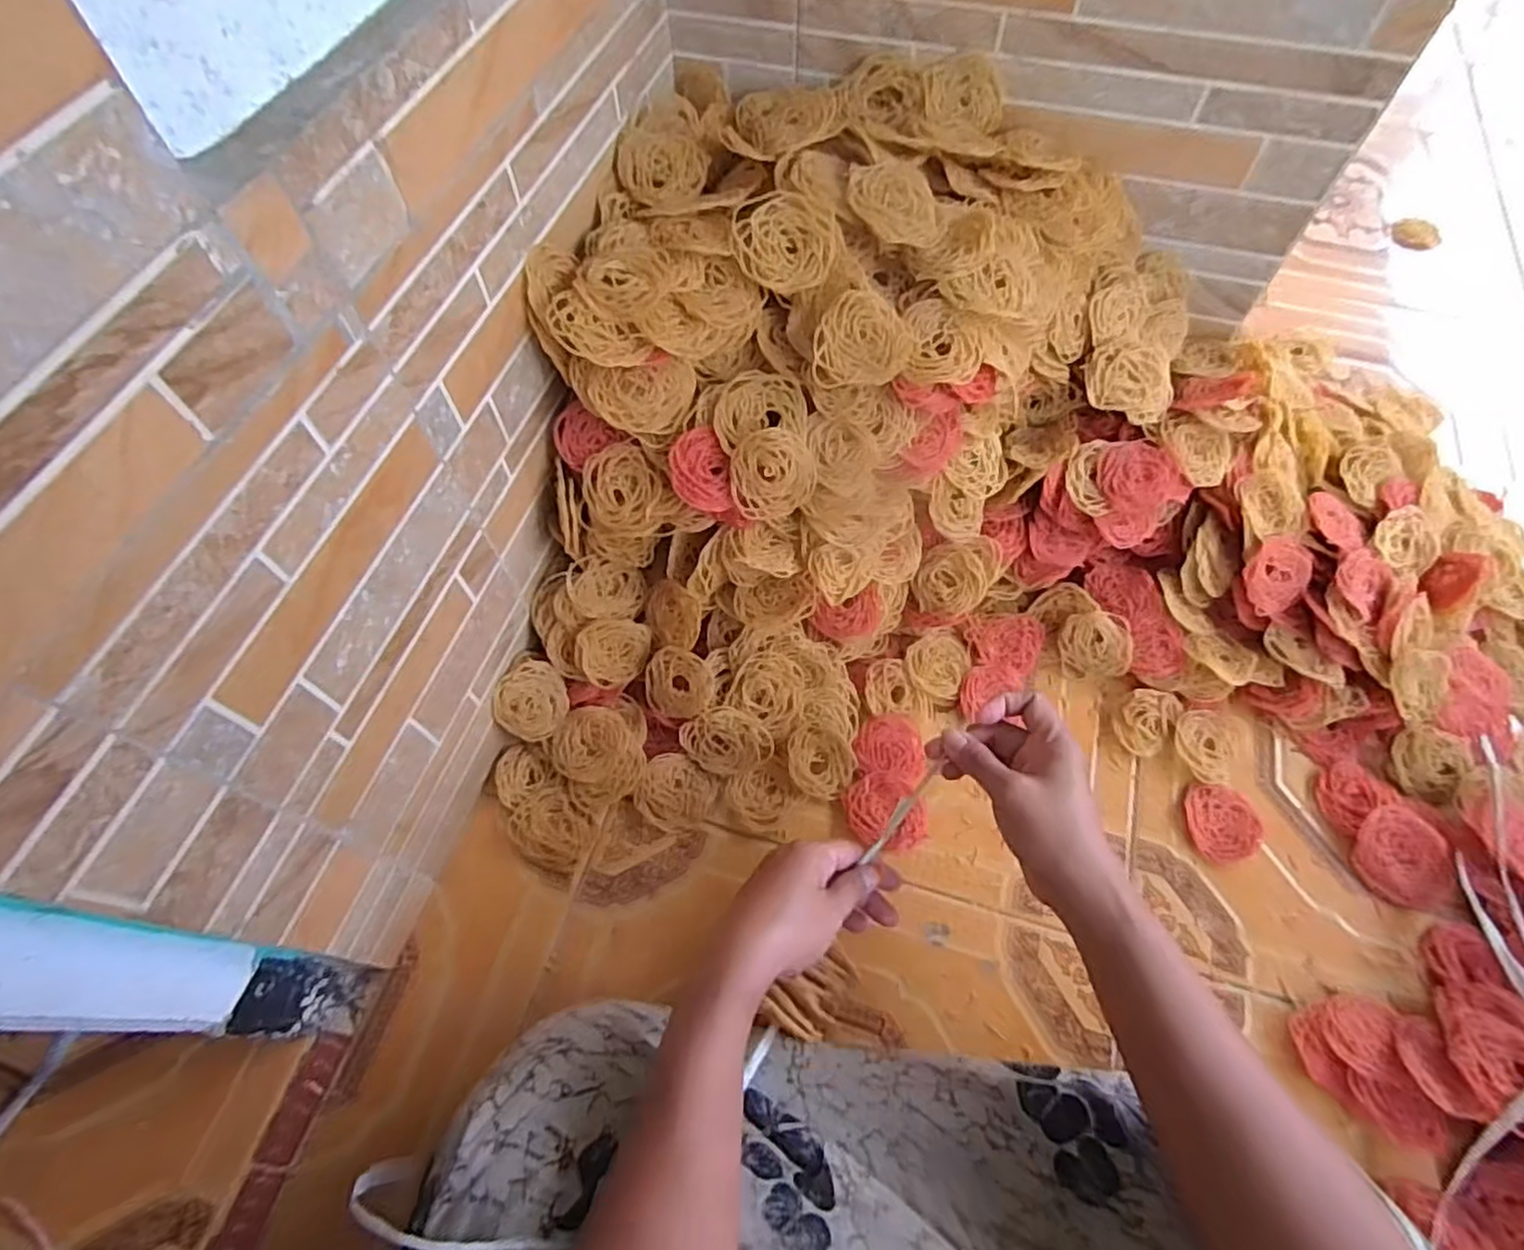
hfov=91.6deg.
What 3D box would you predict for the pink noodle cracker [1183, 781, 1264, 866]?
[{"bbox_3d":[0.354,0.152,0.568,0.053,0.011,0.060,3,62,2],"label":"pink noodle cracker"}]

